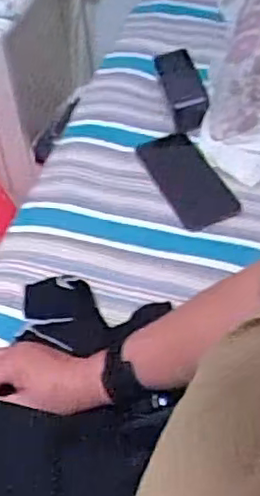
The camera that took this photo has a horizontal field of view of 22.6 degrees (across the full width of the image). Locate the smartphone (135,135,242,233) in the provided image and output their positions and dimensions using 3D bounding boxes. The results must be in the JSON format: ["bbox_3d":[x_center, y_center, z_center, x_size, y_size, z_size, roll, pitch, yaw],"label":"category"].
[{"bbox_3d":[0.073,-0.090,0.841,0.084,0.014,0.169,-21,51,-14],"label":"smartphone"}]

